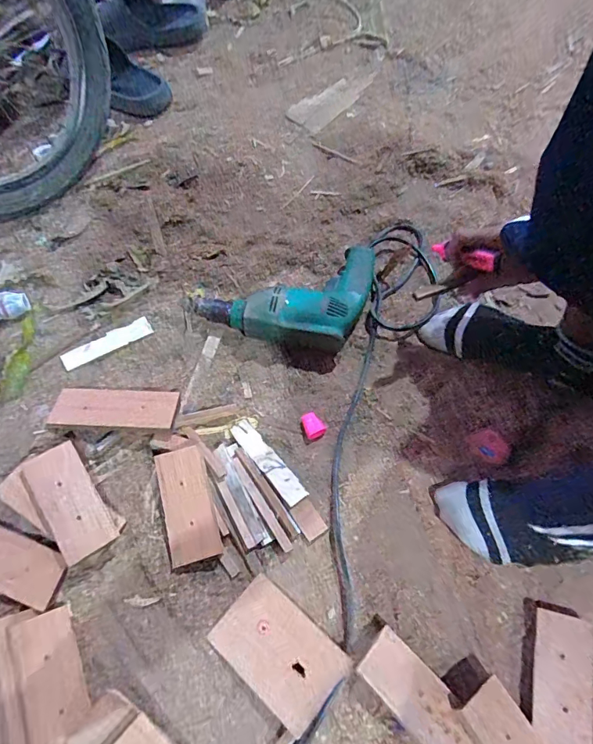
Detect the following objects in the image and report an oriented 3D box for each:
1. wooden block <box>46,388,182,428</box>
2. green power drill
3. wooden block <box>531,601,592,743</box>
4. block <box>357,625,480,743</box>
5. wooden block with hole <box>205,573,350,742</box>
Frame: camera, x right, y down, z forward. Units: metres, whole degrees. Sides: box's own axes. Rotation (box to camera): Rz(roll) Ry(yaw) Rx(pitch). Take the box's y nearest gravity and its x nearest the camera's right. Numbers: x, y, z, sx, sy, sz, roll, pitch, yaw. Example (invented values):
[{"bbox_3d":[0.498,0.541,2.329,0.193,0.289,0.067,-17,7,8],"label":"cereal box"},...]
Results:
[{"bbox_3d":[-0.226,0.043,0.551,0.151,0.008,0.053,0,54,4],"label":"wooden block"},{"bbox_3d":[0.006,-0.096,0.630,0.278,0.052,0.140,-20,65,-11],"label":"green power drill"},{"bbox_3d":[0.267,0.310,0.444,0.054,0.016,0.126,17,64,7],"label":"wooden block"},{"bbox_3d":[0.147,0.346,0.421,0.054,0.025,0.201,-41,71,-19],"label":"block"},{"bbox_3d":[-0.018,0.284,0.448,0.126,0.020,0.080,37,68,16],"label":"wooden block with hole"}]

